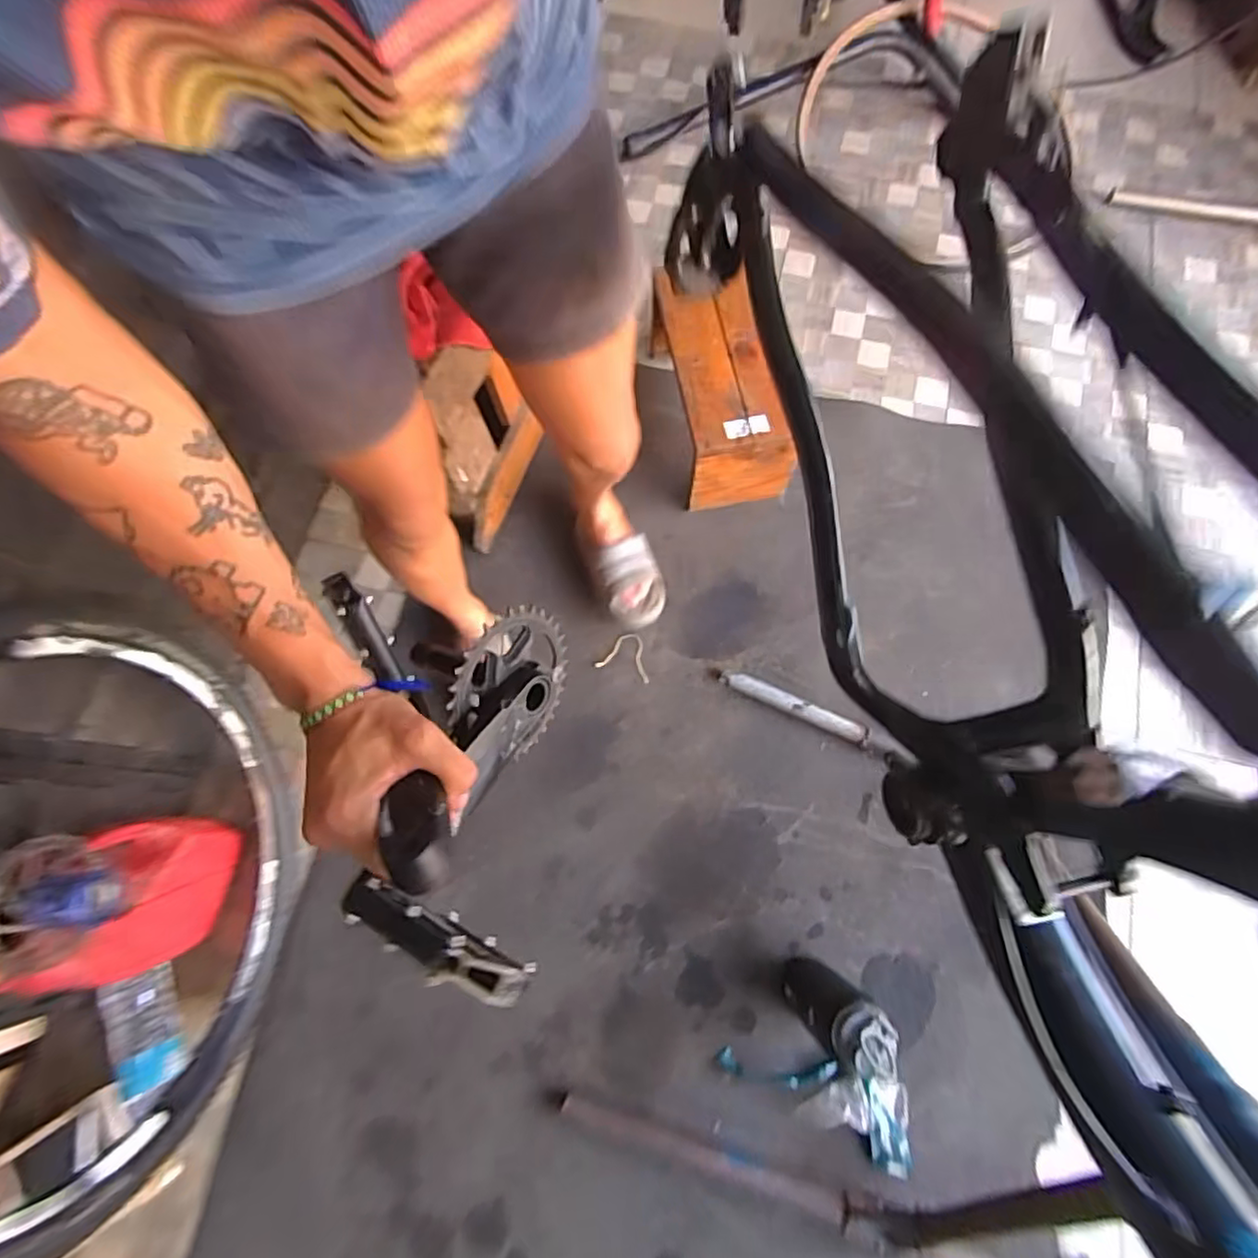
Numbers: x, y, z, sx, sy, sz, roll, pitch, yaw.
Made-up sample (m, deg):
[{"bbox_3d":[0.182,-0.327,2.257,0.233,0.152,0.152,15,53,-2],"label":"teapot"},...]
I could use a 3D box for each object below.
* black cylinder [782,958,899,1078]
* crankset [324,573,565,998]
[{"bbox_3d":[0.283,0.517,0.885,0.077,0.302,0.080,0,72,2],"label":"black cylinder"},{"bbox_3d":[-0.122,0.064,0.402,0.134,0.129,0.277,-4,33,0],"label":"crankset"}]

